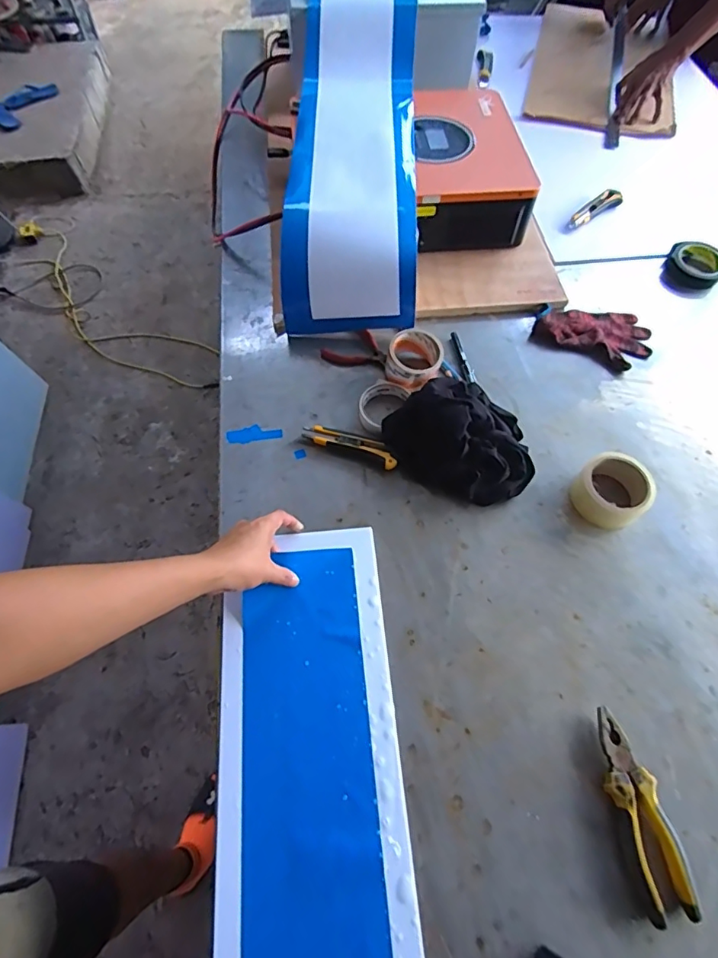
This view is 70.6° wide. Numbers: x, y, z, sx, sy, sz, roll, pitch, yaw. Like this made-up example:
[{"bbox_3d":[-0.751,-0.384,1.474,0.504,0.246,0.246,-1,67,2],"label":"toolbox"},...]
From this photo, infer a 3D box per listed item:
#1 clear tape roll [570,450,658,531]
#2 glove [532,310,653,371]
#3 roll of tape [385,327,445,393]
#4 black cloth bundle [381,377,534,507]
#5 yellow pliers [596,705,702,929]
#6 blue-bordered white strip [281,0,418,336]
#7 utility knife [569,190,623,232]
[{"bbox_3d":[0.356,0.017,0.713,0.094,0.052,0.095,0,62,0],"label":"clear tape roll"},{"bbox_3d":[0.408,-0.258,0.878,0.184,0.022,0.124,24,64,12],"label":"glove"},{"bbox_3d":[0.088,-0.186,0.818,0.087,0.052,0.100,14,63,7],"label":"roll of tape"},{"bbox_3d":[0.151,-0.065,0.738,0.220,0.080,0.164,24,64,12],"label":"black cloth bundle"},{"bbox_3d":[0.299,0.350,0.541,0.055,0.026,0.189,-8,62,-4],"label":"yellow pliers"},{"bbox_3d":[-0.006,-0.666,0.954,0.225,0.074,0.843,2,75,1],"label":"blue-bordered white strip"},{"bbox_3d":[0.480,-0.551,1.035,0.140,0.017,0.039,-35,67,-17],"label":"utility knife"}]

